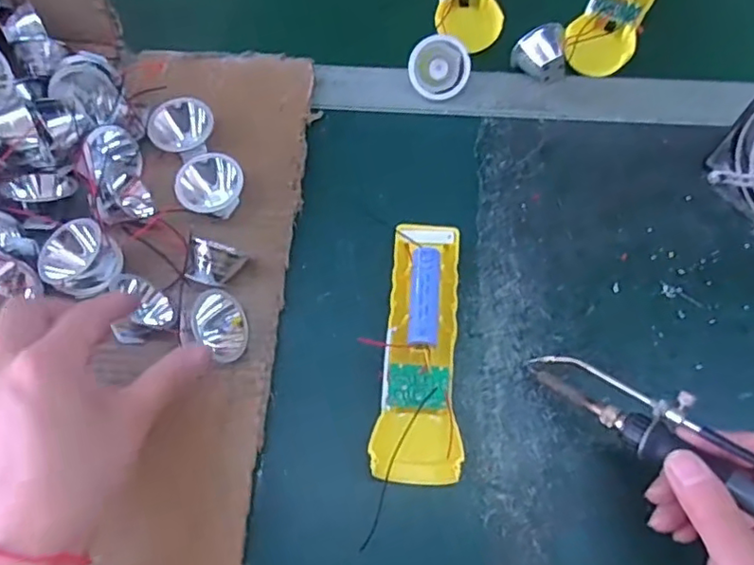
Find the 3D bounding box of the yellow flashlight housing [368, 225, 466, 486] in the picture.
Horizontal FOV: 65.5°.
[{"bbox_3d":[0.026,0.038,0.361,0.049,0.033,0.161,2,68,2],"label":"yellow flashlight housing"}]

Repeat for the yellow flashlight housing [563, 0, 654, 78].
[{"bbox_3d":[0.202,-0.228,0.472,0.050,0.024,0.159,31,72,13],"label":"yellow flashlight housing"}]

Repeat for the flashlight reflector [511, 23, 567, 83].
[{"bbox_3d":[0.125,-0.171,0.445,0.038,0.029,0.032,-17,68,-5],"label":"flashlight reflector"}]

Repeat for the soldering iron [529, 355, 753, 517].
[{"bbox_3d":[0.168,0.088,0.287,0.030,0.021,0.205,-45,52,-15],"label":"soldering iron"}]

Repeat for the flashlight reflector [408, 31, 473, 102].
[{"bbox_3d":[0.046,-0.163,0.444,0.045,0.037,0.045,-20,109,8],"label":"flashlight reflector"}]

